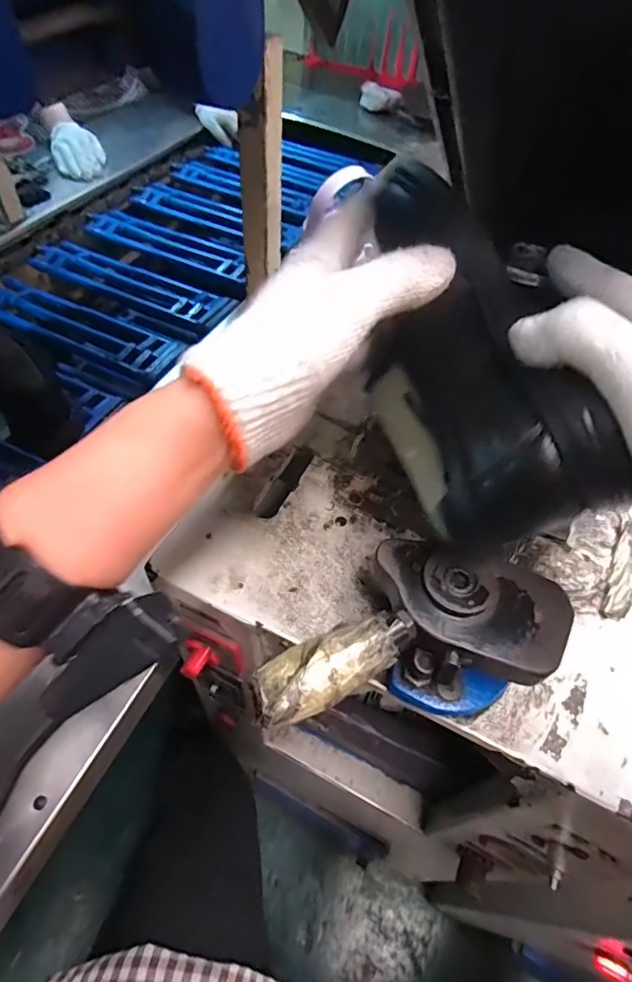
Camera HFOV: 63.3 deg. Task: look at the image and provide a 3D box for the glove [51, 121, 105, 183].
[{"bbox_3d":[-0.478,-0.678,1.037,0.100,0.068,0.130,-15,56,-14],"label":"glove"}]

